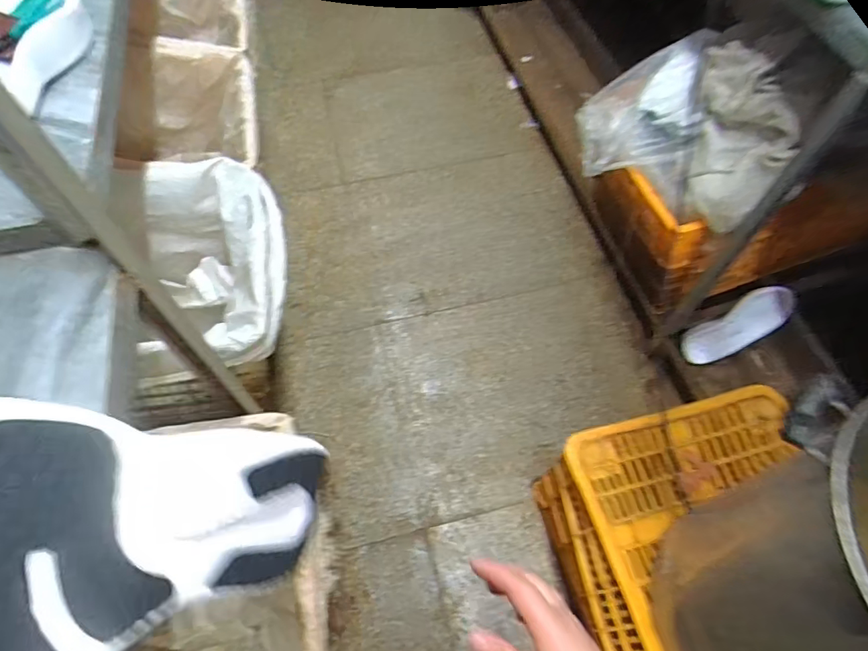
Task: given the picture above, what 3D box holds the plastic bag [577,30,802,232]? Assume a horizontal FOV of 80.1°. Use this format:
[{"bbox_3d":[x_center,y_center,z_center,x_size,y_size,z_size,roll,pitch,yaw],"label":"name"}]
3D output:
[{"bbox_3d":[0.527,-0.481,1.164,0.314,0.283,0.542,1,60,1],"label":"plastic bag"}]

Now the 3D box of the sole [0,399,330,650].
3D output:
[{"bbox_3d":[-0.142,0.095,0.235,0.023,0.252,0.103,1,75,28],"label":"sole"}]

